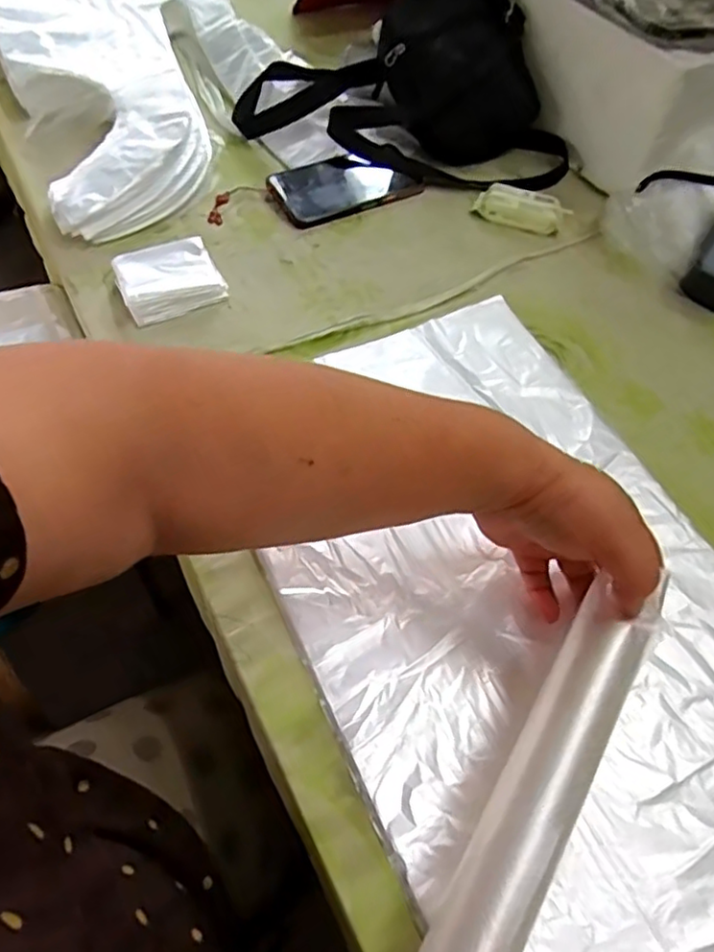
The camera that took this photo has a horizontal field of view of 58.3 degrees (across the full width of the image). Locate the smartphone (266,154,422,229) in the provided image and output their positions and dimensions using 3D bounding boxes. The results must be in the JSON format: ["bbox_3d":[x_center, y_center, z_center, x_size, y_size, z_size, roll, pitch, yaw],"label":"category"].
[{"bbox_3d":[-0.014,-0.316,0.696,0.151,0.016,0.085,-24,61,-22],"label":"smartphone"}]

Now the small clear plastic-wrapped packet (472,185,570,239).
[{"bbox_3d":[0.176,-0.287,0.690,0.097,0.018,0.050,17,55,6],"label":"small clear plastic-wrapped packet"}]

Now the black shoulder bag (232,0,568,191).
[{"bbox_3d":[0.066,-0.454,0.729,0.373,0.127,0.197,15,55,4],"label":"black shoulder bag"}]

